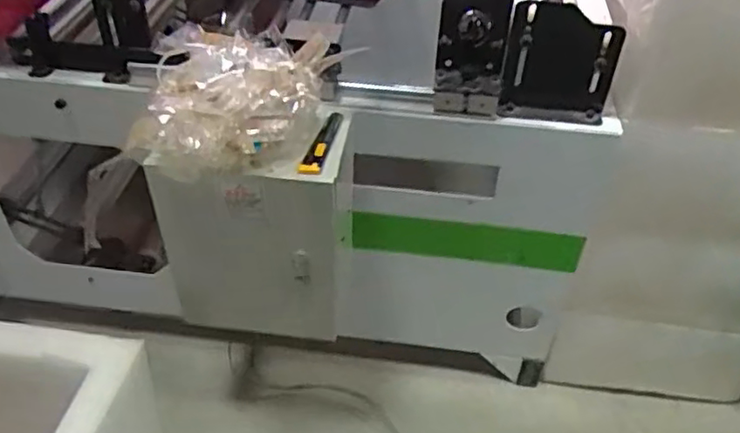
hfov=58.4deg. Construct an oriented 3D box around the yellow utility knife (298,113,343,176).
[{"bbox_3d":[-0.077,-0.123,1.083,0.039,0.027,0.173,9,43,9],"label":"yellow utility knife"}]

